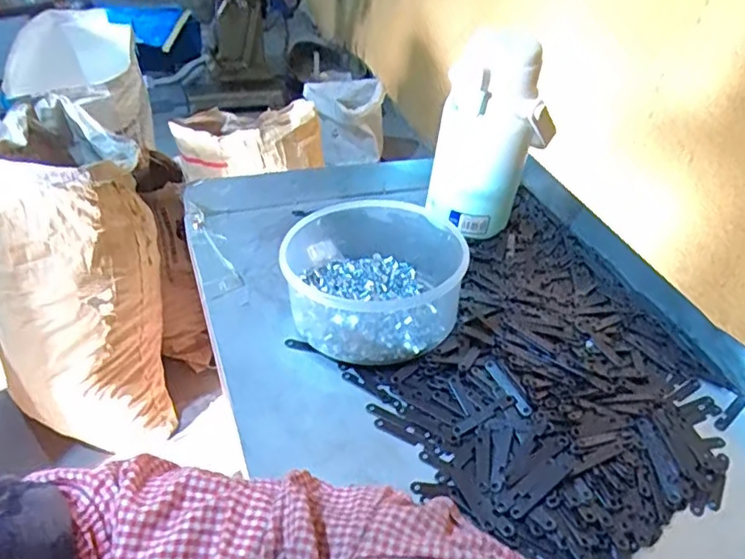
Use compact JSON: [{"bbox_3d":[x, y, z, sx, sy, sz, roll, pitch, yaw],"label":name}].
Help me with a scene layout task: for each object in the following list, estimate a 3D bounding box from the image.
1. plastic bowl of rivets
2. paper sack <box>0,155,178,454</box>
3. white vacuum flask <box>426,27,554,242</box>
[{"bbox_3d":[0.000,-0.002,0.506,0.141,0.072,0.147,2,40,-2],"label":"plastic bowl of rivets"},{"bbox_3d":[-0.584,0.069,1.220,0.241,0.659,0.267,10,39,5],"label":"paper sack"},{"bbox_3d":[0.117,-0.143,0.596,0.099,0.188,0.085,-26,48,-31],"label":"white vacuum flask"}]

